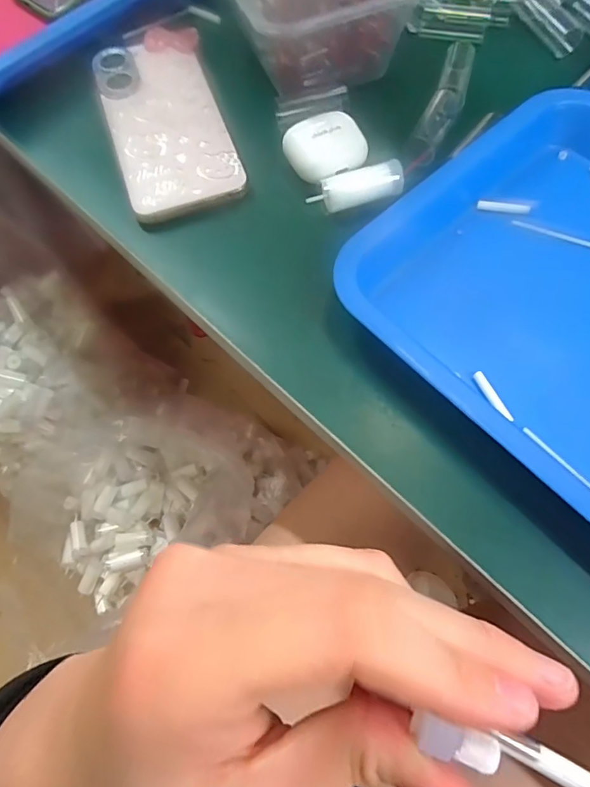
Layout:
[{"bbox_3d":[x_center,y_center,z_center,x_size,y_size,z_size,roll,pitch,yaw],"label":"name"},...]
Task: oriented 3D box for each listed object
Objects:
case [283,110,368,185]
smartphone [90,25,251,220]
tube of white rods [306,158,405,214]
[{"bbox_3d":[0.021,-0.158,0.313,0.047,0.022,0.040,-27,69,-9],"label":"case"},{"bbox_3d":[-0.089,-0.193,0.339,0.075,0.007,0.171,-16,68,-5],"label":"smartphone"},{"bbox_3d":[0.038,-0.128,0.308,0.058,0.017,0.021,-12,68,-3],"label":"tube of white rods"}]

